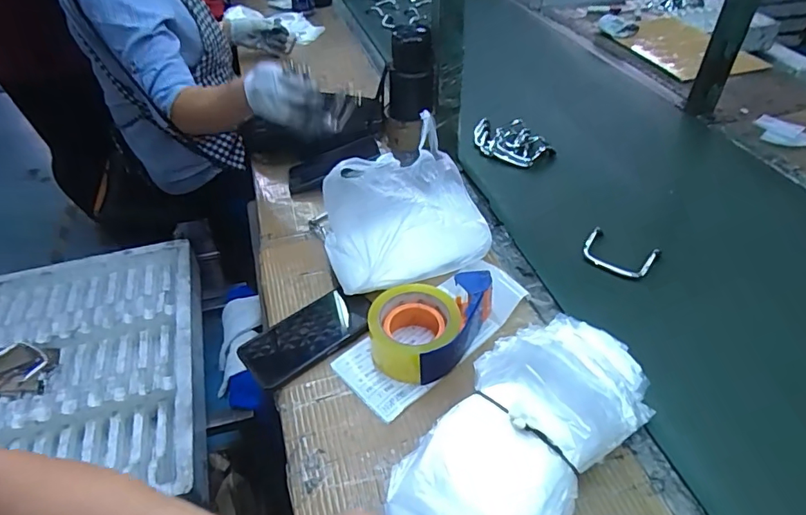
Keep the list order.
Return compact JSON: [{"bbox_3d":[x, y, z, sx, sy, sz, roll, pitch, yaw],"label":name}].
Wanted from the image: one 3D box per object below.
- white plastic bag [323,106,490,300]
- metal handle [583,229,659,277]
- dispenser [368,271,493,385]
[{"bbox_3d":[0.000,-0.072,0.680,0.217,0.158,0.185,-11,44,-11],"label":"white plastic bag"},{"bbox_3d":[0.296,-0.006,0.694,0.091,0.021,0.055,28,50,27],"label":"metal handle"},{"bbox_3d":[0.031,0.071,0.594,0.118,0.062,0.151,25,48,25],"label":"dispenser"}]

